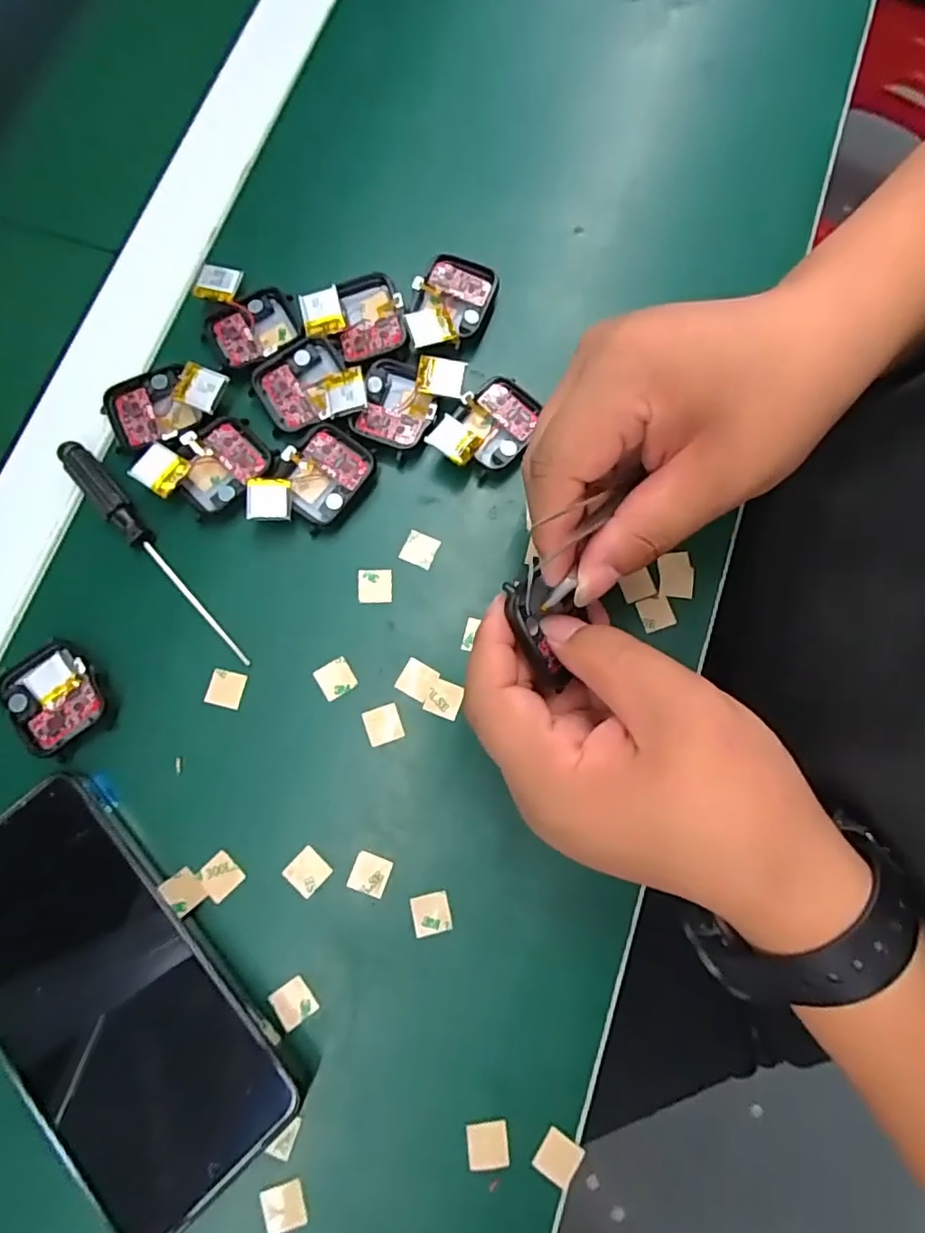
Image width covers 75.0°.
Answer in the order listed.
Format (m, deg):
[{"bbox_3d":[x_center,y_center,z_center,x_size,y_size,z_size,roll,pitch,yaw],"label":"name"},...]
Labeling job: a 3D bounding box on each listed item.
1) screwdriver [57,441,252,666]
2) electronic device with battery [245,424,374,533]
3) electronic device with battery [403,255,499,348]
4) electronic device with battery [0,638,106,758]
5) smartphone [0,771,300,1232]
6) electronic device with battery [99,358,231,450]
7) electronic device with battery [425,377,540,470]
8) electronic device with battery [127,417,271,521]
[{"bbox_3d":[-0.139,-0.031,0.274,0.014,0.012,0.131,-43,82,-9],"label":"screwdriver"},{"bbox_3d":[-0.069,-0.061,0.278,0.040,0.014,0.057,44,81,7],"label":"electronic device with battery"},{"bbox_3d":[-0.007,-0.154,0.301,0.038,0.012,0.053,18,78,3],"label":"electronic device with battery"},{"bbox_3d":[-0.175,0.034,0.259,0.037,0.012,0.043,-41,82,-9],"label":"electronic device with battery"},{"bbox_3d":[-0.135,0.143,0.229,0.073,0.009,0.158,-38,81,-19],"label":"smartphone"},{"bbox_3d":[-0.140,-0.102,0.282,0.057,0.010,0.038,-24,80,-6],"label":"electronic device with battery"},{"bbox_3d":[0.013,-0.089,0.286,0.054,0.016,0.036,-44,82,-9],"label":"electronic device with battery"},{"bbox_3d":[-0.118,-0.069,0.277,0.053,0.011,0.038,-35,81,-8],"label":"electronic device with battery"}]

